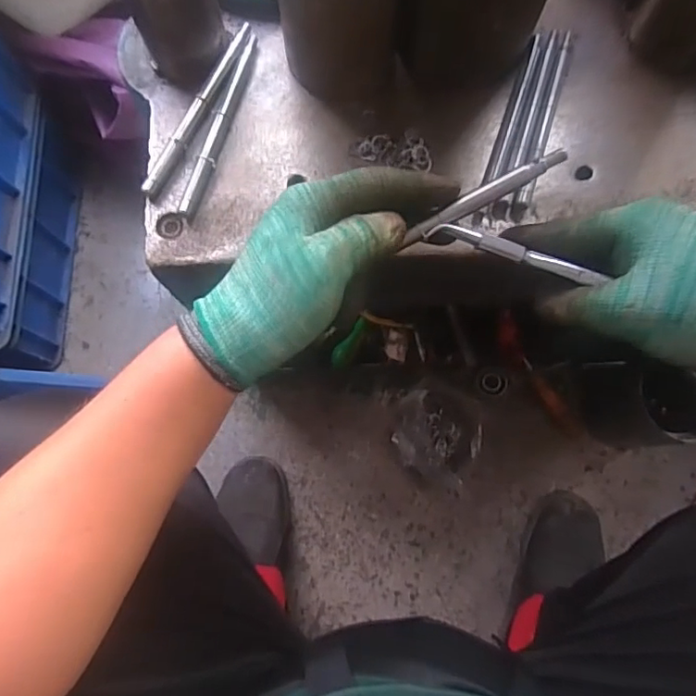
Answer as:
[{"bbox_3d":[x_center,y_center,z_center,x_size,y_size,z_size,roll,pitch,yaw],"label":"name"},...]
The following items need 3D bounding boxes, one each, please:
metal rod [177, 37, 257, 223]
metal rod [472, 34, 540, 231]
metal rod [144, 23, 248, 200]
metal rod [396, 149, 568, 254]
[{"bbox_3d":[-0.099,-0.176,0.426,0.012,0.011,0.162,17,77,4],"label":"metal rod"},{"bbox_3d":[0.127,-0.176,0.432,0.012,0.012,0.173,19,77,4],"label":"metal rod"},{"bbox_3d":[-0.116,-0.188,0.427,0.012,0.011,0.160,24,78,5],"label":"metal rod"},{"bbox_3d":[0.077,-0.087,0.312,0.098,0.006,0.010,-28,78,7],"label":"metal rod"}]

